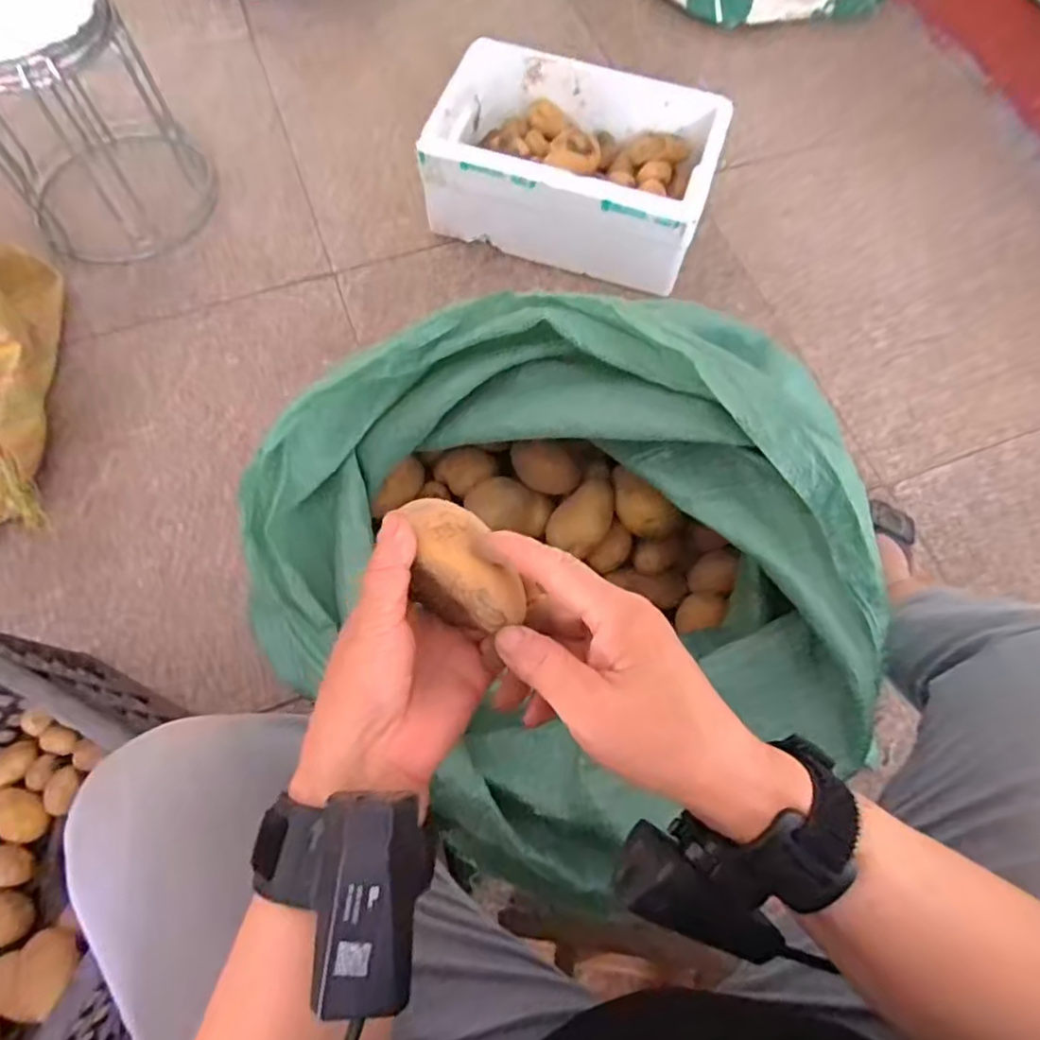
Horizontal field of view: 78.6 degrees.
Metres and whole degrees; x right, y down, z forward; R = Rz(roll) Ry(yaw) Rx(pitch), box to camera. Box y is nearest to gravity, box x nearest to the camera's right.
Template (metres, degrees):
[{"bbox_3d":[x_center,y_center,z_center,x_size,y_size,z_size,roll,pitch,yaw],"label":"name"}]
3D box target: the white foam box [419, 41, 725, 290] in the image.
[{"bbox_3d":[0.078,-0.533,0.974,0.396,0.168,0.247,16,68,5],"label":"white foam box"}]

